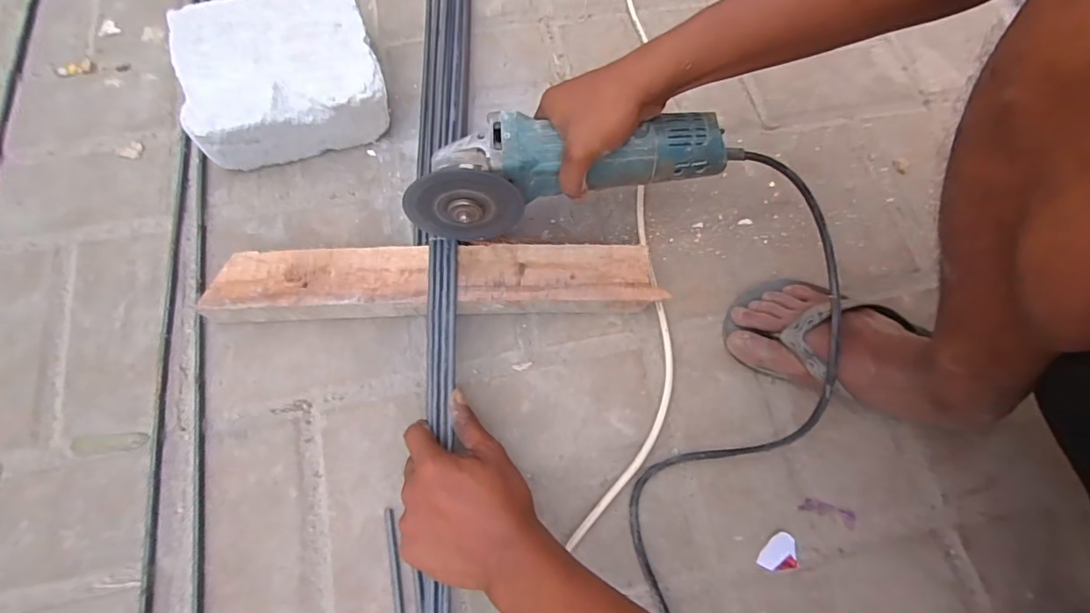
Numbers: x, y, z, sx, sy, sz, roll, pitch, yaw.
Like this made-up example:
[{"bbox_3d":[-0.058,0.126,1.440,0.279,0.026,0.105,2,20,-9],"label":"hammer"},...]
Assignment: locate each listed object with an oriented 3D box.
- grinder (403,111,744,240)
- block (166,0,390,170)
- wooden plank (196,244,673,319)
[{"bbox_3d":[0.018,-0.124,0.444,0.272,0.087,0.075,-9,70,-2],"label":"grinder"},{"bbox_3d":[-0.274,-0.243,0.536,0.183,0.080,0.163,-17,71,-8],"label":"block"},{"bbox_3d":[-0.100,-0.022,0.482,0.402,0.044,0.061,-2,70,-3],"label":"wooden plank"}]

